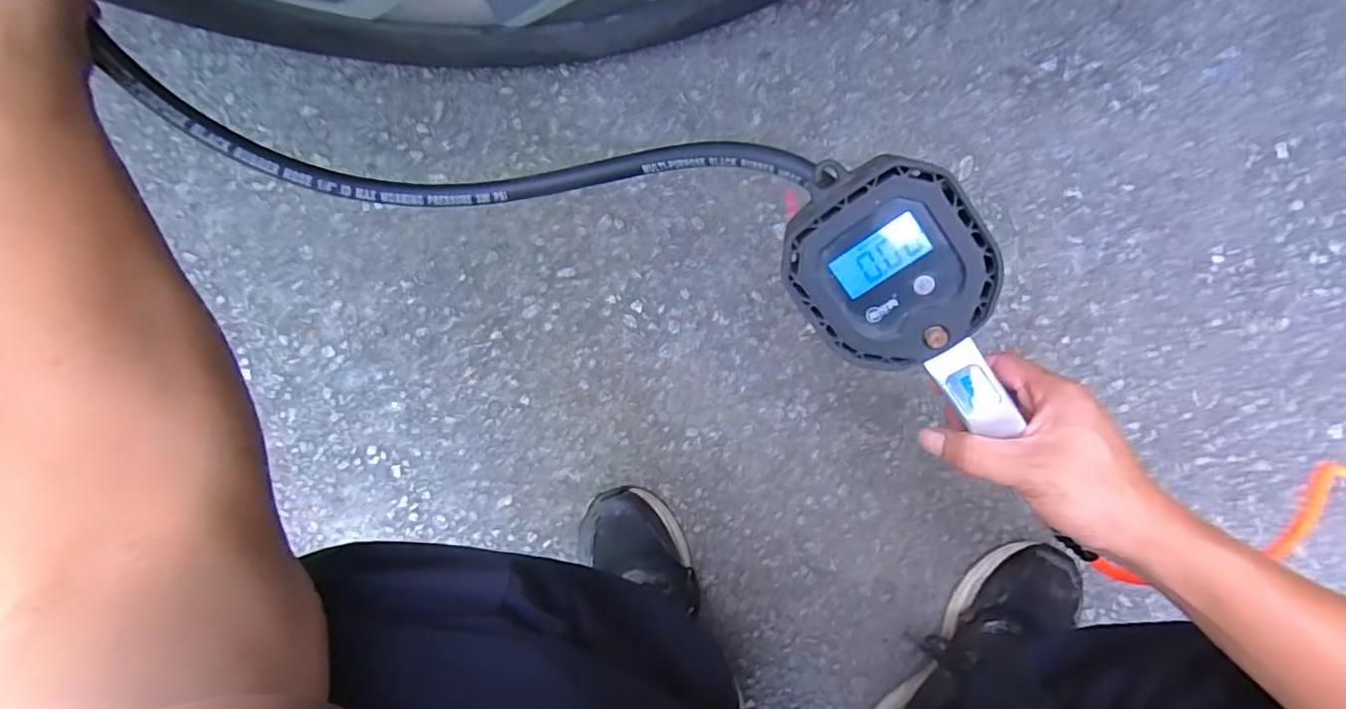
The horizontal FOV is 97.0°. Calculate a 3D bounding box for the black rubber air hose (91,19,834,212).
[{"bbox_3d":[-0.103,-0.105,0.336,0.345,0.083,0.031,3,69,-8],"label":"black rubber air hose"}]

